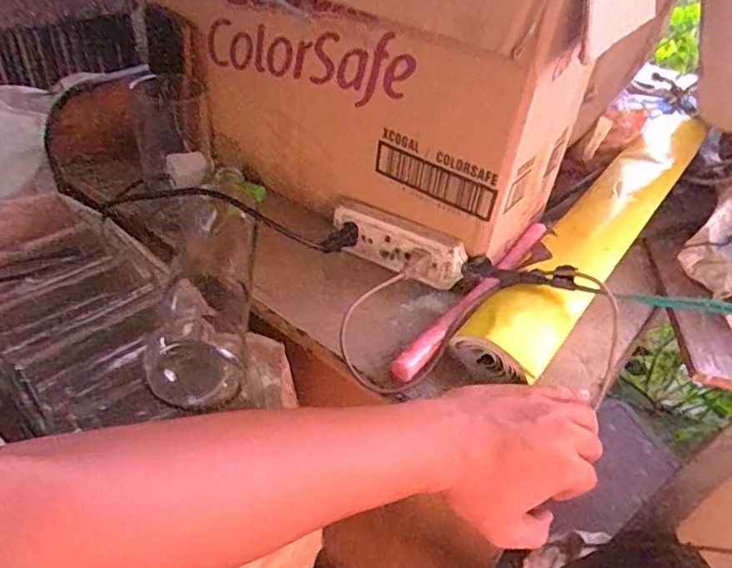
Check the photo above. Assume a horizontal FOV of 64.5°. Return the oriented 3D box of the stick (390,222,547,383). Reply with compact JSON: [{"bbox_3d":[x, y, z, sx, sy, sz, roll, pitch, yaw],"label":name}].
[{"bbox_3d":[0.107,0.008,0.546,0.020,0.018,0.268,29,46,26],"label":"stick"}]

